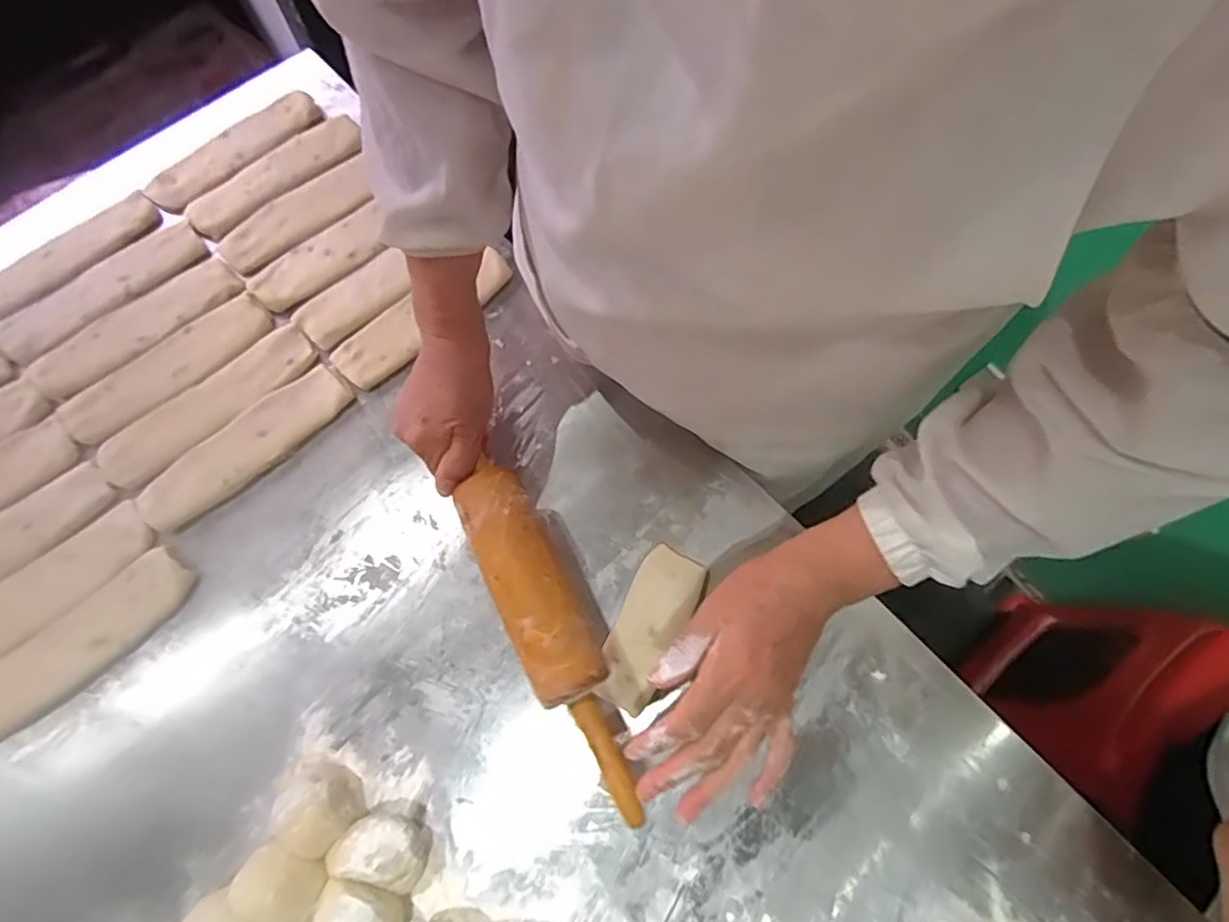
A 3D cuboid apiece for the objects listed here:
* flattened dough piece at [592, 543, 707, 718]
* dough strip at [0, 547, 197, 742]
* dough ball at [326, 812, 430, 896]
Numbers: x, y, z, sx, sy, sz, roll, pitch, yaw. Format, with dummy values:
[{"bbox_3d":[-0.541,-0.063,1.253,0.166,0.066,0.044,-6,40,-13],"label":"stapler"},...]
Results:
[{"bbox_3d":[0.027,0.131,0.499,0.051,0.011,0.126,25,73,6],"label":"flattened dough piece"},{"bbox_3d":[-0.427,0.146,0.492,0.183,0.013,0.057,-43,78,-14],"label":"dough strip"},{"bbox_3d":[-0.161,0.269,0.438,0.061,0.048,0.048,24,73,6],"label":"dough ball"}]

